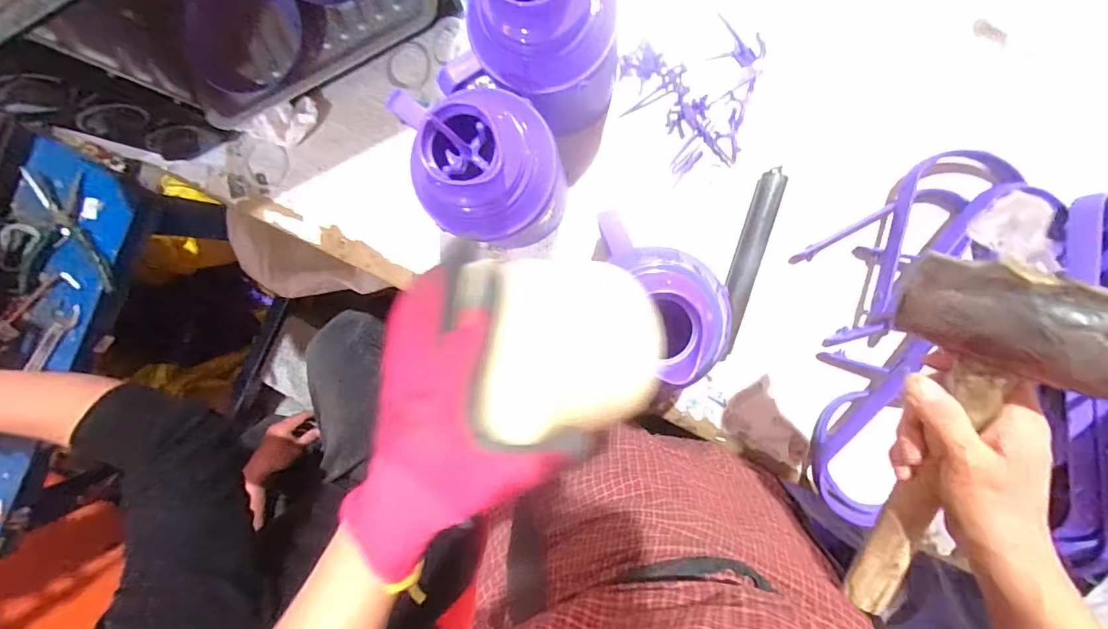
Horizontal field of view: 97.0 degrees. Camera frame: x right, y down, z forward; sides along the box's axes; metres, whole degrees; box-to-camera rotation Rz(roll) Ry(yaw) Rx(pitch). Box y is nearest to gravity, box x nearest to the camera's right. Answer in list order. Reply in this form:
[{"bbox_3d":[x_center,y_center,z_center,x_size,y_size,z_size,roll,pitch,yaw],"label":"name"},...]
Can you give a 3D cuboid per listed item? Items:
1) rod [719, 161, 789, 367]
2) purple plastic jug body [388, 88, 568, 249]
[{"bbox_3d":[0.241,-0.065,0.615,0.032,0.031,0.235,15,96,4],"label":"rod"},{"bbox_3d":[-0.061,-0.150,0.529,0.130,0.255,0.139,1,95,6],"label":"purple plastic jug body"}]

